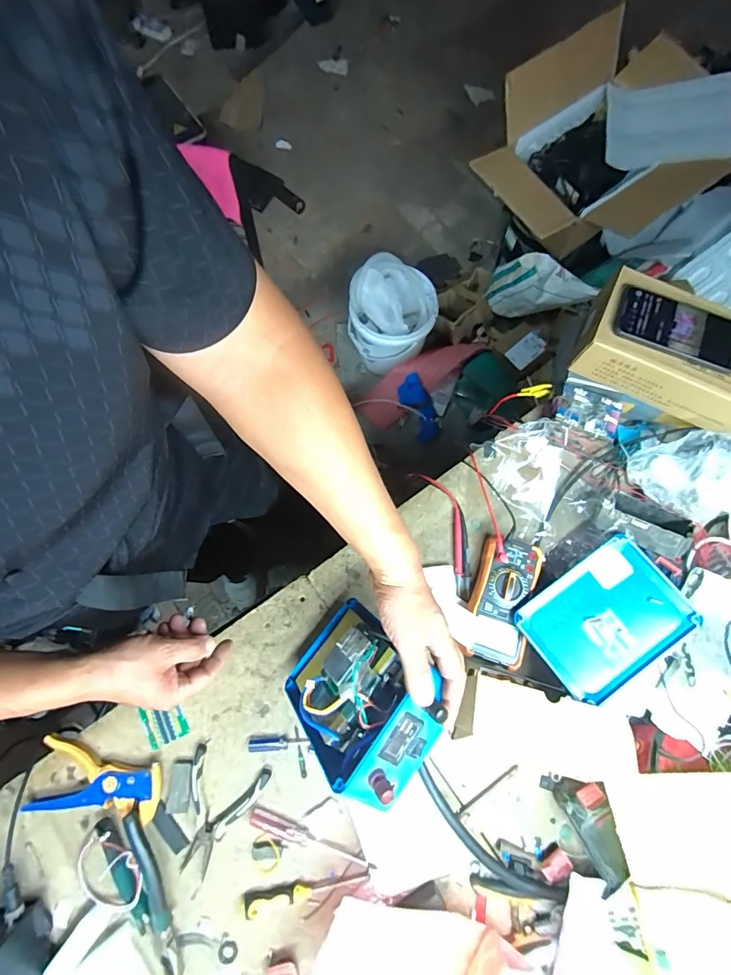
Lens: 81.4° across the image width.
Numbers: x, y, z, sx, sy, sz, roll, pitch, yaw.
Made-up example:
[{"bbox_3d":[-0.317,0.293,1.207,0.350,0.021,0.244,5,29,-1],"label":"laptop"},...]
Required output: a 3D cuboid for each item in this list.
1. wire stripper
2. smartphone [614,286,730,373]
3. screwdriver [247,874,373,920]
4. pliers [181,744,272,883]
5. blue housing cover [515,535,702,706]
[{"bbox_3d":[-0.348,0.382,0.554,0.160,0.026,0.081,7,76,0],"label":"wire stripper"},{"bbox_3d":[0.416,-0.210,0.564,0.162,0.011,0.079,21,77,4],"label":"smartphone"},{"bbox_3d":[-0.075,0.518,0.541,0.158,0.016,0.024,-6,76,-3],"label":"screwdriver"},{"bbox_3d":[-0.199,0.430,0.554,0.102,0.012,0.145,19,76,3],"label":"pliers"},{"bbox_3d":[0.323,0.180,0.571,0.197,0.034,0.152,-35,79,-9],"label":"blue housing cover"}]

